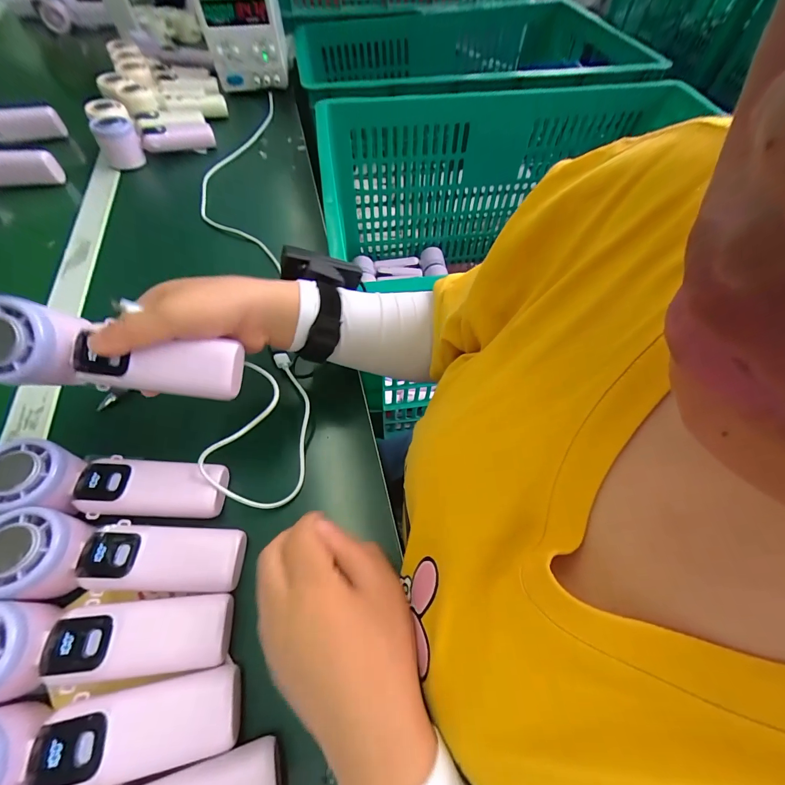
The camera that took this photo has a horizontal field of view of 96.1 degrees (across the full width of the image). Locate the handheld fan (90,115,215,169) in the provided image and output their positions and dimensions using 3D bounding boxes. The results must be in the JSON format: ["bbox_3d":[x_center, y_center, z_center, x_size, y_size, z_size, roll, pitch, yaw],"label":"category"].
[{"bbox_3d":[-0.392,-0.425,0.587,0.169,0.071,0.052,-21,61,-13],"label":"handheld fan"}]

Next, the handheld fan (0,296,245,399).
[{"bbox_3d":[-0.193,-0.023,0.245,0.167,0.039,0.045,8,58,-10],"label":"handheld fan"}]

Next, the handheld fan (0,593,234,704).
[{"bbox_3d":[-0.197,0.165,0.235,0.165,0.039,0.050,4,58,-16],"label":"handheld fan"}]

